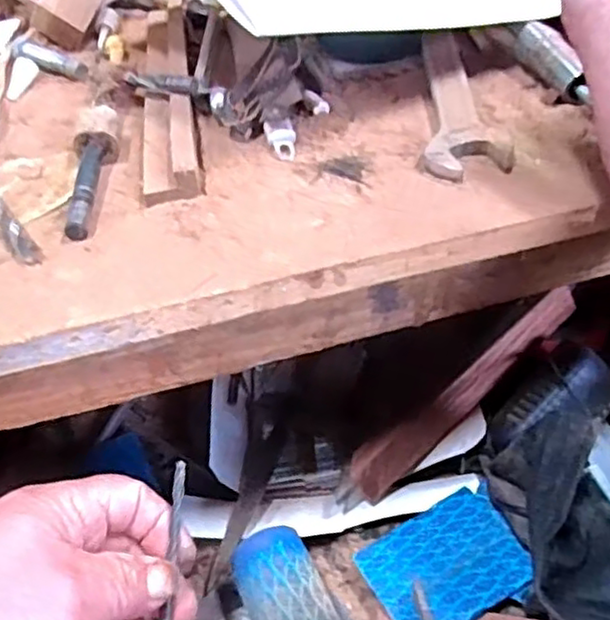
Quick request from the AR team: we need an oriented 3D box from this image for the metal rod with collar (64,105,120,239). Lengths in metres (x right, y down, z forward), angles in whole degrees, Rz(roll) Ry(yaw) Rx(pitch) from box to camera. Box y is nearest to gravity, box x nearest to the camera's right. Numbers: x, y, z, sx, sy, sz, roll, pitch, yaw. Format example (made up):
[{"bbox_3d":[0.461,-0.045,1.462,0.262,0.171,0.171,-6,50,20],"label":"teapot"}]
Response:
[{"bbox_3d":[-0.098,-0.066,0.316,0.018,0.014,0.087,-6,42,0],"label":"metal rod with collar"}]

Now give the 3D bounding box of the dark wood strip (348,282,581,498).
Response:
[{"bbox_3d":[0.096,0.047,0.398,0.171,0.031,0.008,-39,23,-13],"label":"dark wood strip"}]

